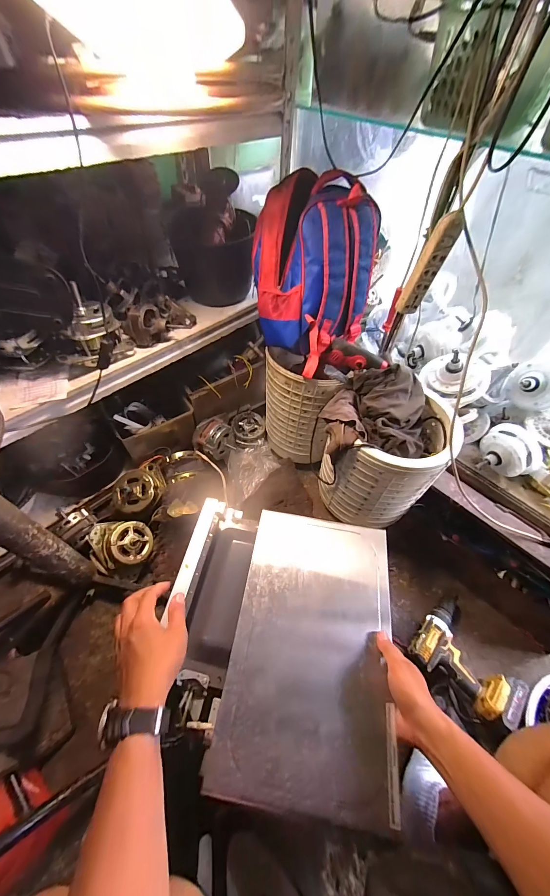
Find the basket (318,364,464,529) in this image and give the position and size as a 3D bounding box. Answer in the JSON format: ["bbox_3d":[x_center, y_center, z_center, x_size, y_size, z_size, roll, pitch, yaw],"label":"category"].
[{"bbox_3d":[0.273,0.003,0.805,0.291,0.326,0.289,37,60,22],"label":"basket"}]

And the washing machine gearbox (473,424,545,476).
[{"bbox_3d":[0.606,0.016,0.820,0.113,0.112,0.140,-22,58,-18],"label":"washing machine gearbox"}]

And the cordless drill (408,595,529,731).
[{"bbox_3d":[0.451,0.466,0.718,0.216,0.074,0.215,35,59,21],"label":"cordless drill"}]

